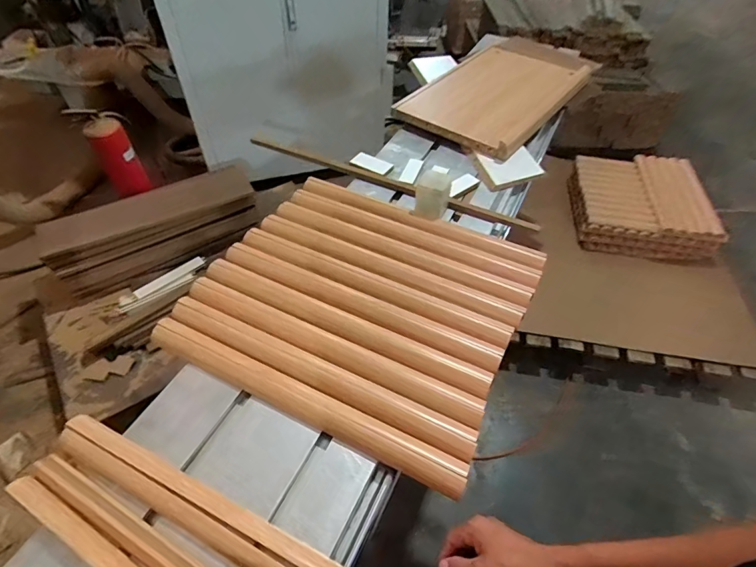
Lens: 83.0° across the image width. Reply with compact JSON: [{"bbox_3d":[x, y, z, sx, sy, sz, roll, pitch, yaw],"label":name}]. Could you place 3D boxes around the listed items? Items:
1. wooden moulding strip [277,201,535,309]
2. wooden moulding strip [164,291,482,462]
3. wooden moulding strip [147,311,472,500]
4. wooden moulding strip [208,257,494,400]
[{"bbox_3d":[0.038,-0.070,0.873,0.550,0.029,0.051,22,52,17],"label":"wooden moulding strip"},{"bbox_3d":[-0.108,0.137,0.694,0.553,0.016,0.051,21,52,17],"label":"wooden moulding strip"},{"bbox_3d":[-0.129,0.174,0.664,0.551,0.021,0.049,21,52,17],"label":"wooden moulding strip"},{"bbox_3d":[-0.070,0.066,0.757,0.549,0.018,0.051,21,52,17],"label":"wooden moulding strip"}]

